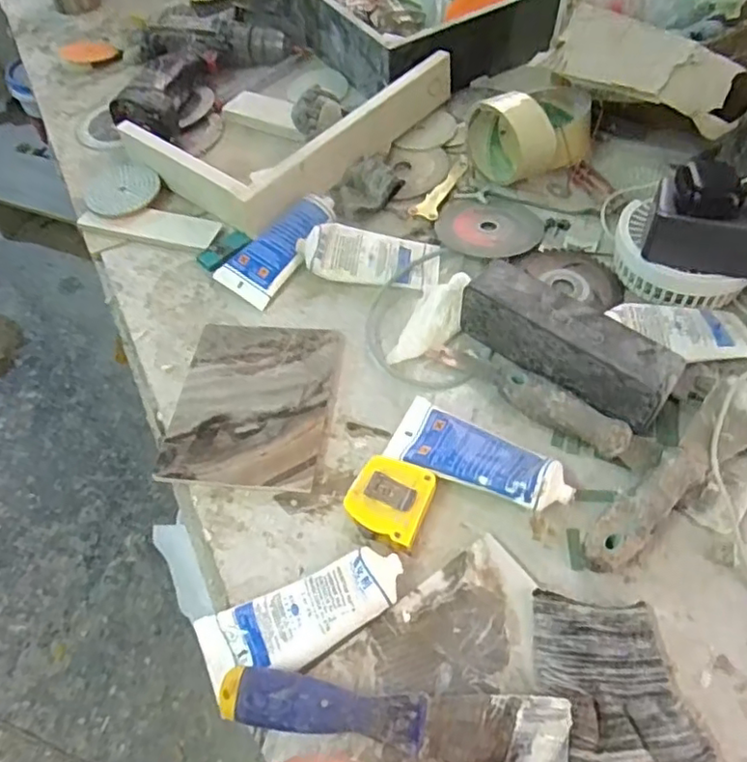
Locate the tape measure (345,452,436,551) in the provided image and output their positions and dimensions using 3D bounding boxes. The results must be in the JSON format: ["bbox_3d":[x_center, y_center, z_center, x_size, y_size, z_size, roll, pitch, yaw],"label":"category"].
[{"bbox_3d":[0.012,0.084,0.442,0.053,0.025,0.054,17,59,16],"label":"tape measure"}]

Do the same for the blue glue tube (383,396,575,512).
[{"bbox_3d":[0.076,0.053,0.453,0.130,0.039,0.057,22,60,18],"label":"blue glue tube"}]

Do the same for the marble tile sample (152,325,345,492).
[{"bbox_3d":[-0.095,0.016,0.504,0.121,0.012,0.146,4,56,7],"label":"marble tile sample"}]

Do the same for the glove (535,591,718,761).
[{"bbox_3d":[0.145,0.203,0.347,0.081,0.031,0.165,-11,55,-3],"label":"glove"}]

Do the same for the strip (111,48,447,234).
[{"bbox_3d":[-0.088,-0.293,0.686,0.215,0.057,0.301,37,65,26],"label":"strip"}]

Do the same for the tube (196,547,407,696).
[{"bbox_3d":[-0.044,0.147,0.392,0.131,0.036,0.051,-20,56,-9],"label":"tube"}]

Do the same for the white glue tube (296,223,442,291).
[{"bbox_3d":[-0.003,-0.112,0.578,0.128,0.023,0.061,8,56,-5],"label":"white glue tube"}]

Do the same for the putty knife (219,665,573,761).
[{"bbox_3d":[0.011,0.190,0.352,0.191,0.018,0.040,5,56,8],"label":"putty knife"}]

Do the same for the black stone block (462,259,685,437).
[{"bbox_3d":[0.147,-0.027,0.485,0.165,0.061,0.047,37,66,26],"label":"black stone block"}]

